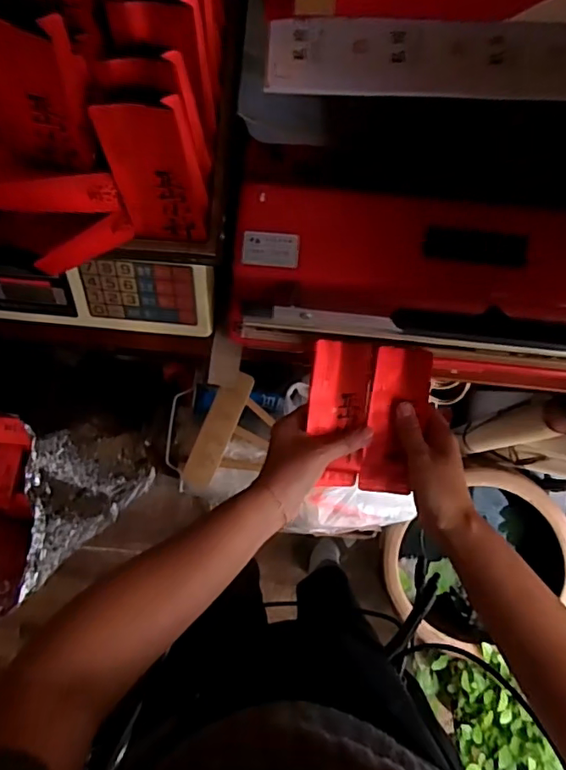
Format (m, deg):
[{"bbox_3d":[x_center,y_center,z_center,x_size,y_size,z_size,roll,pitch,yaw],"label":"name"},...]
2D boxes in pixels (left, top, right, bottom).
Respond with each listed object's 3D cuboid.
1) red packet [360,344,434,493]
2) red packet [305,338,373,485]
[{"bbox_3d":[0.104,0.035,0.498,0.049,0.017,0.141,7,103,1],"label":"red packet"},{"bbox_3d":[0.054,0.029,0.498,0.054,0.015,0.137,-1,99,1],"label":"red packet"}]

